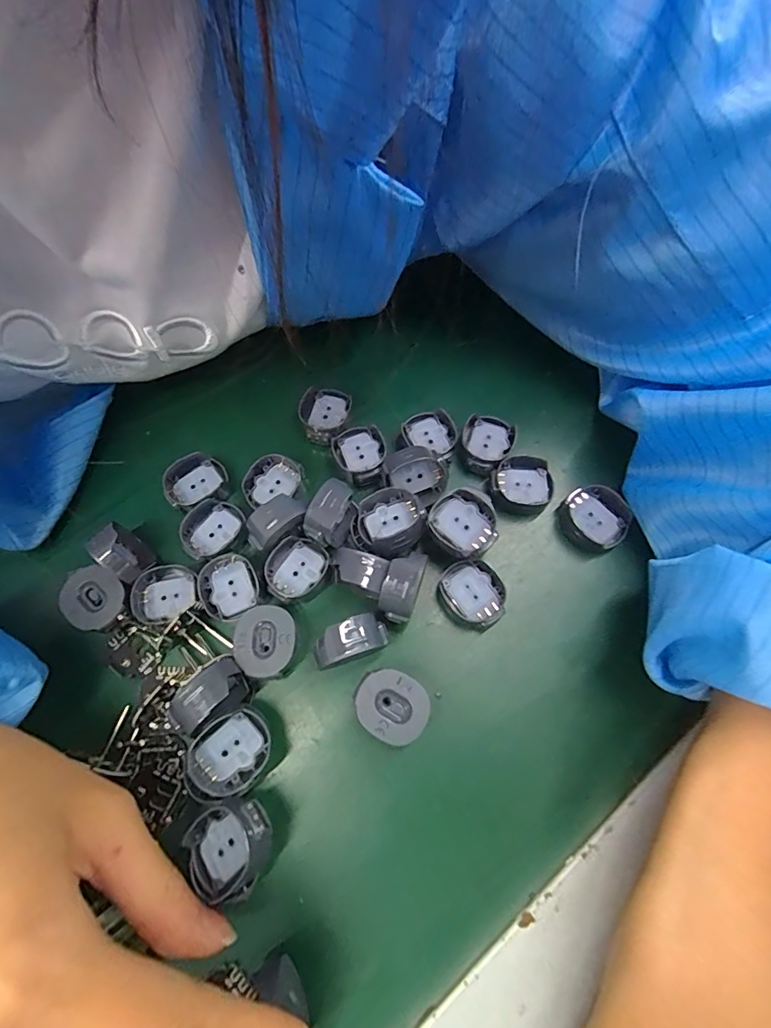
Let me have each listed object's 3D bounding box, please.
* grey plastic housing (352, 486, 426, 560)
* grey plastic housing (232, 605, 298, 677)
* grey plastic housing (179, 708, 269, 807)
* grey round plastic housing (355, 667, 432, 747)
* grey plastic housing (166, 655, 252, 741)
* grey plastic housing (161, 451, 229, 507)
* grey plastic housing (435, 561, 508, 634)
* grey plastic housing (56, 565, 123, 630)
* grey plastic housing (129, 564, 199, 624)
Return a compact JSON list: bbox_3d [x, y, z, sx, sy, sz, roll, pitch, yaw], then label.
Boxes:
[{"bbox_3d":[0.001,0.005,0.201,0.030,0.017,0.032,0,70,1],"label":"grey plastic housing"},{"bbox_3d":[-0.049,0.052,0.192,0.025,0.010,0.026,0,70,1],"label":"grey plastic housing"},{"bbox_3d":[-0.059,0.090,0.175,0.032,0.013,0.026,-35,92,-12],"label":"grey plastic housing"},{"bbox_3d":[0.003,0.076,0.184,0.028,0.017,0.024,32,74,12],"label":"grey round plastic housing"},{"bbox_3d":[-0.067,0.071,0.179,0.028,0.025,0.018,-39,74,-12],"label":"grey plastic housing"},{"bbox_3d":[-0.091,-0.017,0.218,0.029,0.009,0.021,-24,72,-7],"label":"grey plastic housing"},{"bbox_3d":[0.037,0.035,0.199,0.025,0.010,0.029,-35,74,-11],"label":"grey plastic housing"},{"bbox_3d":[-0.124,0.037,0.201,0.028,0.013,0.024,32,74,12],"label":"grey plastic housing"},{"bbox_3d":[-0.096,0.034,0.200,0.028,0.008,0.022,-20,71,-6],"label":"grey plastic housing"}]

